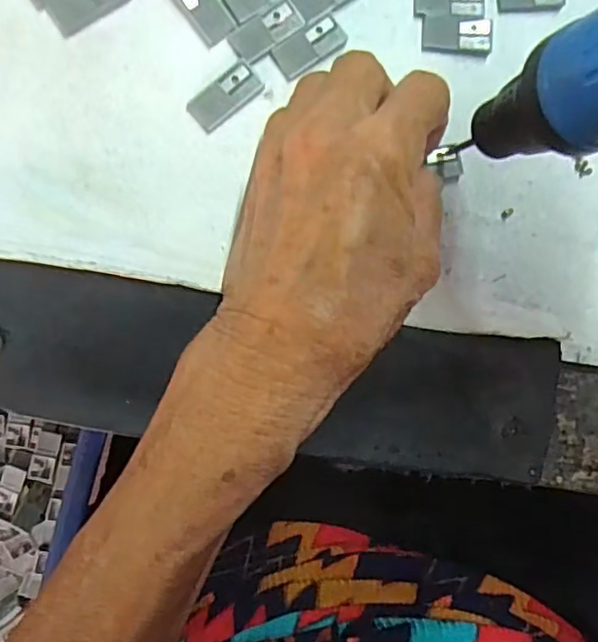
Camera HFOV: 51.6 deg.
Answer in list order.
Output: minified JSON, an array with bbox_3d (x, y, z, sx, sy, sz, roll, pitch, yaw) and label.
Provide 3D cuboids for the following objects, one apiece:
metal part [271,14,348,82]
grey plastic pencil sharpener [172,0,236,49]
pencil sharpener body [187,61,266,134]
[{"bbox_3d":[0.005,-0.104,0.233,0.029,0.004,0.013,-34,94,-8],"label":"metal part"},{"bbox_3d":[-0.036,-0.117,0.227,0.014,0.004,0.029,-39,95,-8],"label":"grey plastic pencil sharpener"},{"bbox_3d":[-0.027,-0.083,0.229,0.028,0.004,0.013,-41,95,-8],"label":"pencil sharpener body"}]

